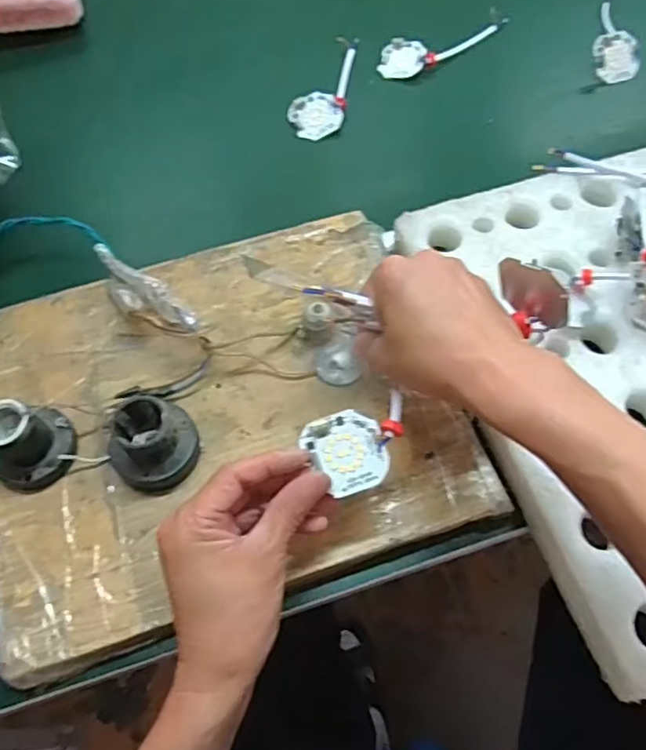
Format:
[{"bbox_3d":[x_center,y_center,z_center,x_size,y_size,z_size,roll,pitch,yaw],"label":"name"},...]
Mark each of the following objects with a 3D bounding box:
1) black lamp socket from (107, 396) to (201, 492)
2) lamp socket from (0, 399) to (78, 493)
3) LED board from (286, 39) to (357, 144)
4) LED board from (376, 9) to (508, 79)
[{"bbox_3d":[-0.113,0.045,0.408,0.051,0.049,0.054,0,63,0],"label":"black lamp socket"},{"bbox_3d":[-0.199,0.045,0.409,0.050,0.048,0.059,33,68,17],"label":"lamp socket"},{"bbox_3d":[0.003,-0.311,0.649,0.056,0.018,0.159,9,61,6],"label":"LED board"},{"bbox_3d":[0.135,-0.363,0.674,0.167,0.018,0.049,-25,62,-13],"label":"LED board"}]

